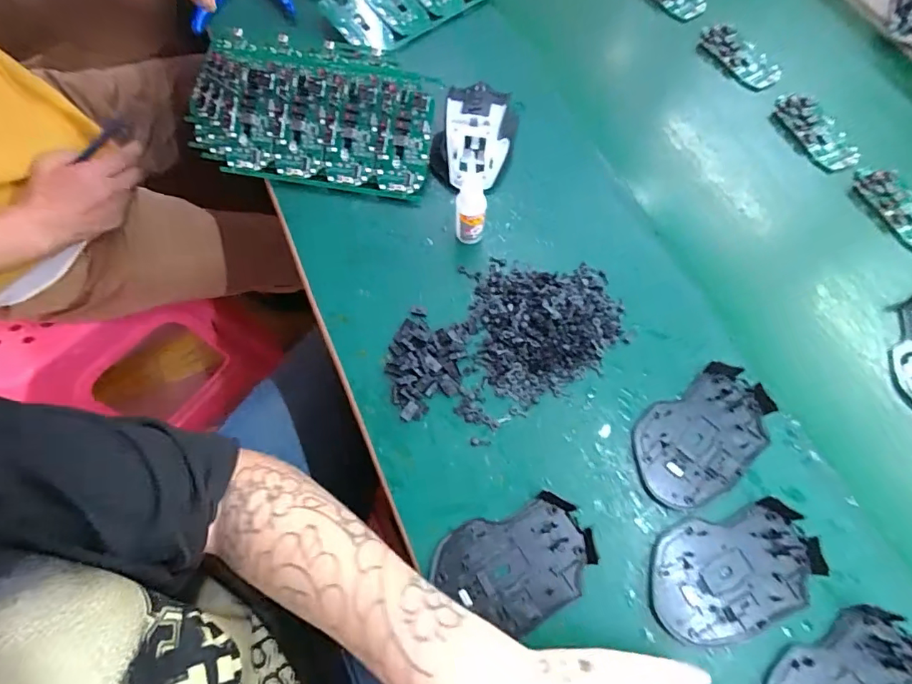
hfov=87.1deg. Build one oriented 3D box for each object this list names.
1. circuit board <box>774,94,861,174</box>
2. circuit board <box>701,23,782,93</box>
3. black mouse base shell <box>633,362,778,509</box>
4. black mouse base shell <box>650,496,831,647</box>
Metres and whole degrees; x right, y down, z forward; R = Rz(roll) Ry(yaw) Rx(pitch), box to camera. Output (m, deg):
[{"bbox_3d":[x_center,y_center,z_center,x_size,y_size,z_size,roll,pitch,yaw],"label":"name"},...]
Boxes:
[{"bbox_3d":[0.360,-0.211,0.479,0.045,0.015,0.094,-18,69,-7],"label":"circuit board"},{"bbox_3d":[0.305,-0.310,0.515,0.045,0.018,0.093,-32,72,-12],"label":"circuit board"},{"bbox_3d":[0.184,0.069,0.354,0.113,0.009,0.071,-32,72,-12],"label":"black mouse base shell"},{"bbox_3d":[0.185,0.153,0.318,0.113,0.009,0.071,-13,69,-5],"label":"black mouse base shell"}]

